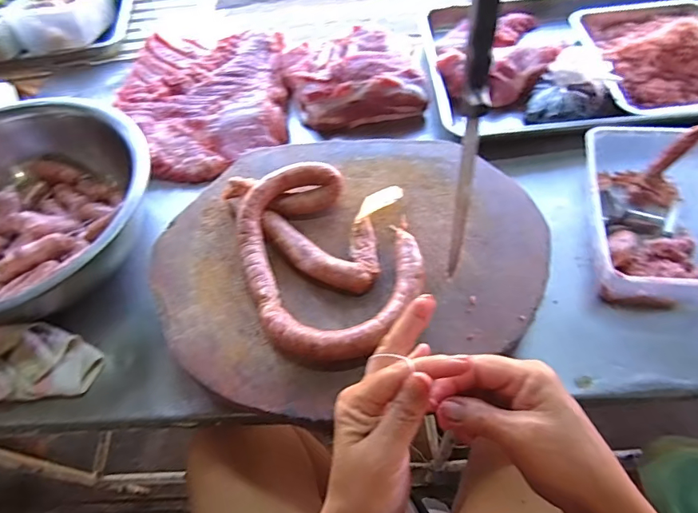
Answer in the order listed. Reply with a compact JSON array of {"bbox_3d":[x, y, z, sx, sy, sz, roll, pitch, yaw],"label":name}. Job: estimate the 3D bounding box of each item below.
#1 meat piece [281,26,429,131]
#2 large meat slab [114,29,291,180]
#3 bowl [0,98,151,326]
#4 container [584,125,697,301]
[{"bbox_3d":[0.007,-0.322,0.815,0.241,0.078,0.195,-8,57,-1],"label":"meat piece"},{"bbox_3d":[-0.260,-0.278,0.812,0.290,0.055,0.319,-5,57,1],"label":"large meat slab"},{"bbox_3d":[-0.463,-0.060,0.614,0.354,0.144,0.320,9,59,9],"label":"bowl"},{"bbox_3d":[0.397,-0.059,0.603,0.154,0.074,0.250,9,59,9],"label":"container"}]

